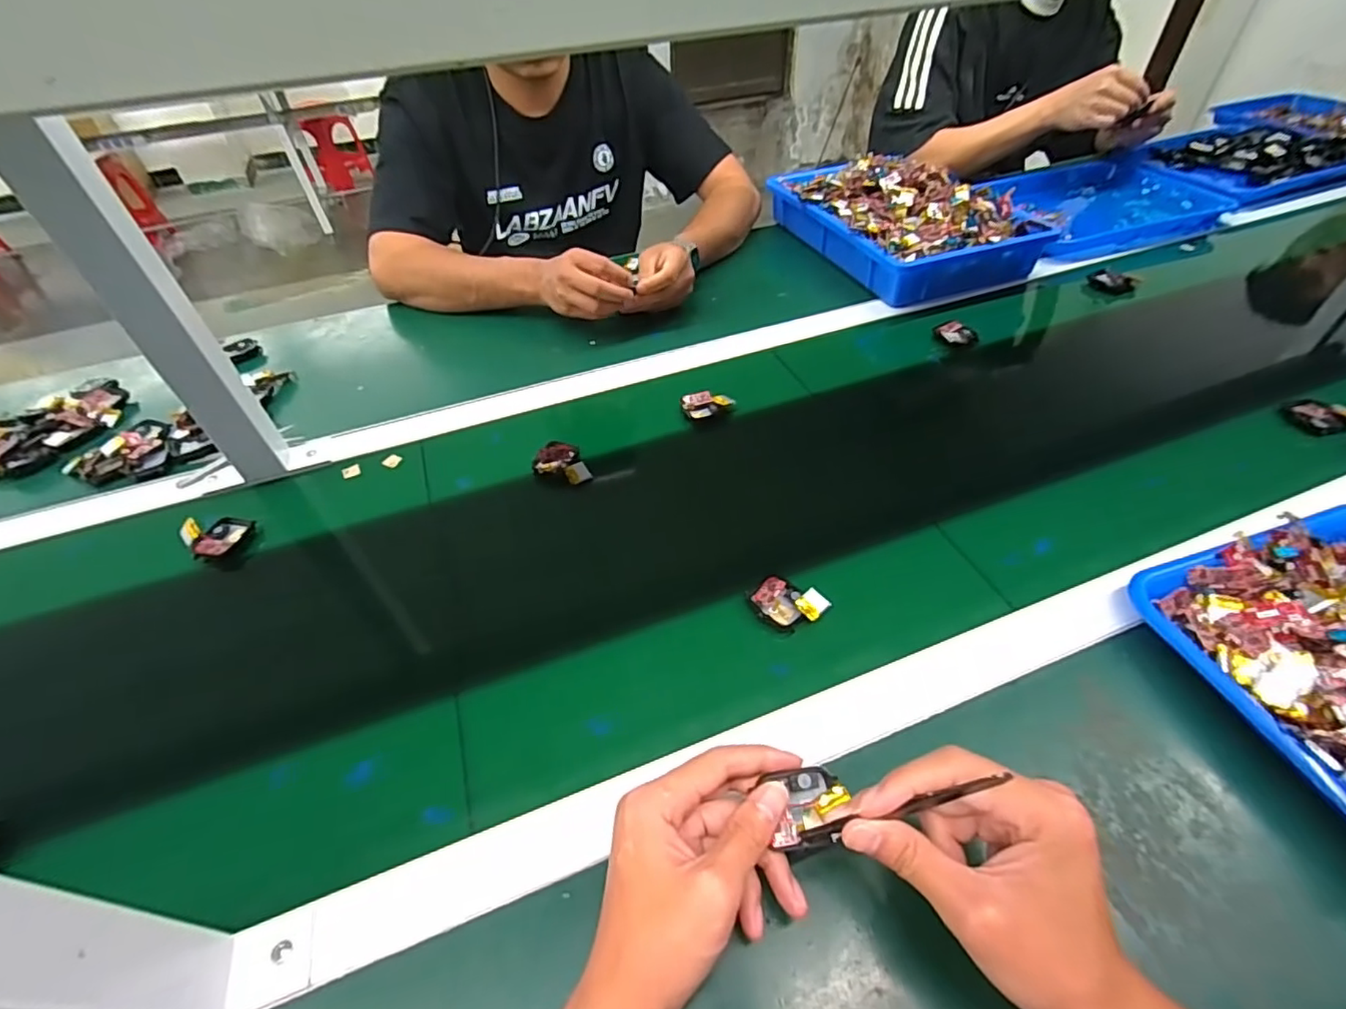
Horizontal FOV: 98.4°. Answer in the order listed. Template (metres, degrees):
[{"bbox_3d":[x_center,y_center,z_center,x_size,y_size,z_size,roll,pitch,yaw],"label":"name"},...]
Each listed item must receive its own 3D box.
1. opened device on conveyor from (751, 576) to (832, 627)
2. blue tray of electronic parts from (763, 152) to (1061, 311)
[{"bbox_3d":[0.087,0.076,0.442,0.052,0.017,0.034,27,52,25],"label":"opened device on conveyor"},{"bbox_3d":[0.320,-0.418,0.839,0.238,0.080,0.344,-17,47,-14],"label":"blue tray of electronic parts"}]

